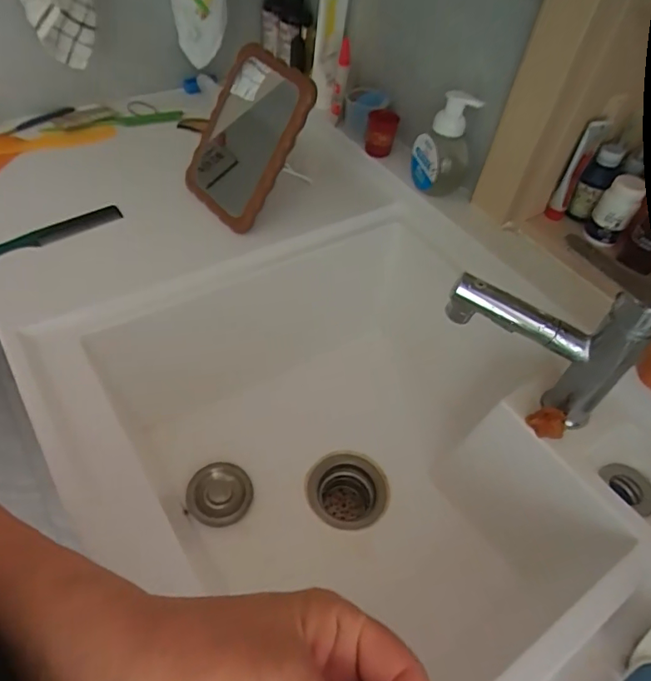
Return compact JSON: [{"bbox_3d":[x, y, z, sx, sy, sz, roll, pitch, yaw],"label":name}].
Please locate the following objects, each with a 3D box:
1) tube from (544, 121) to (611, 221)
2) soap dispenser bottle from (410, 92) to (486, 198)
[{"bbox_3d":[0.320,-0.217,0.654,0.023,0.131,0.029,30,54,18],"label":"tube"},{"bbox_3d":[0.160,-0.268,0.716,0.048,0.156,0.082,-15,53,-18],"label":"soap dispenser bottle"}]

